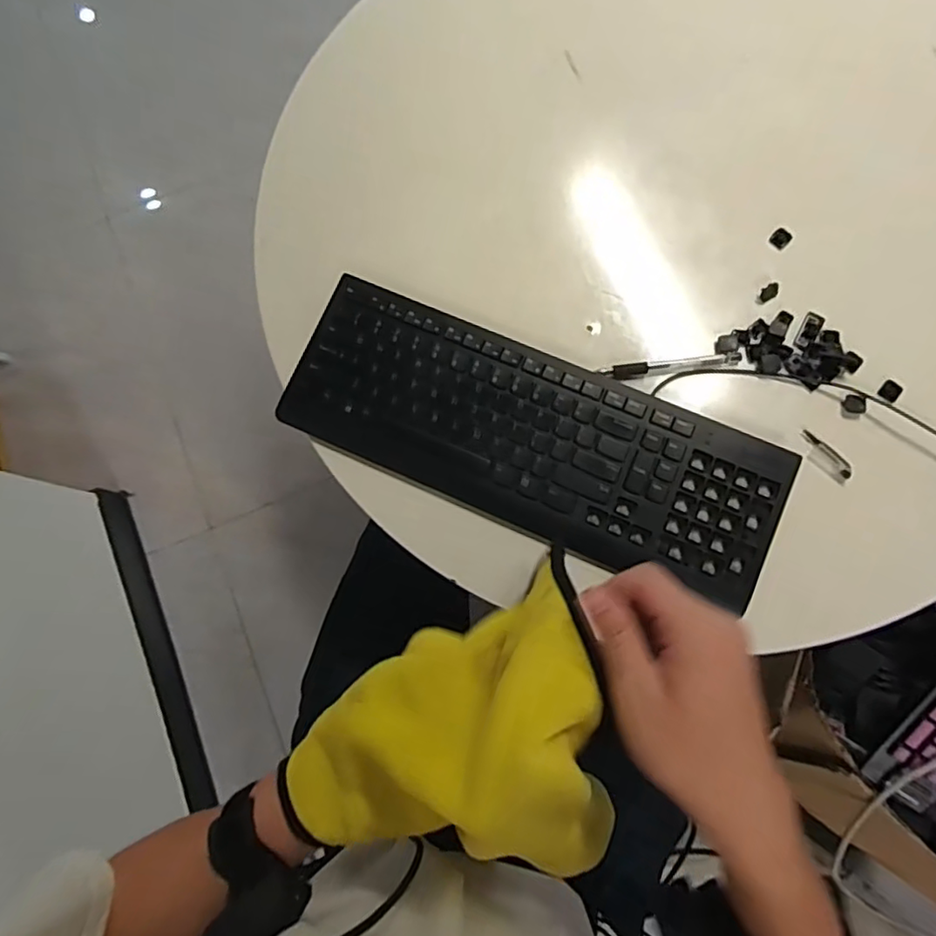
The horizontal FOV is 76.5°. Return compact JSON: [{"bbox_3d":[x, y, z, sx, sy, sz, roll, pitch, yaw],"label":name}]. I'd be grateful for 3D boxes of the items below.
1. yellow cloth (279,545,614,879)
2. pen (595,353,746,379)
[{"bbox_3d":[-0.022,0.175,0.374,0.205,0.107,0.182,-10,77,-3],"label":"yellow cloth"},{"bbox_3d":[0.176,-0.091,0.516,0.122,0.008,0.014,-6,76,-2],"label":"pen"}]

